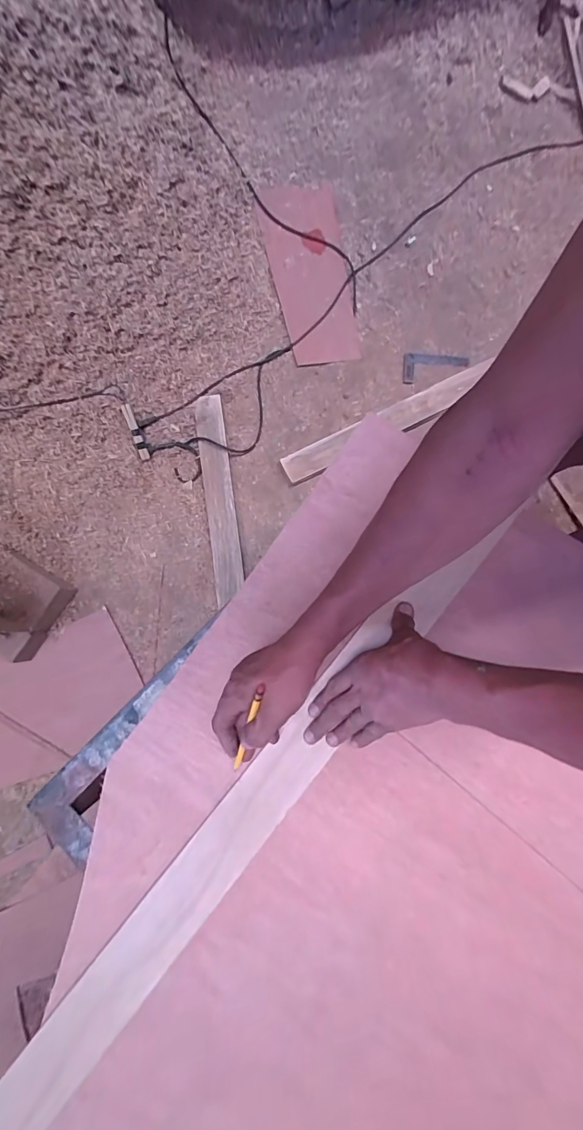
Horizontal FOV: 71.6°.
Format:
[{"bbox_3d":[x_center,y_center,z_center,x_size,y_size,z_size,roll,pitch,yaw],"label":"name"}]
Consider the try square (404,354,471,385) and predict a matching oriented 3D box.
[{"bbox_3d":[0.432,-0.588,1.214,0.193,0.009,0.102,3,85,-1],"label":"try square"}]

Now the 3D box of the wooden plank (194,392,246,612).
[{"bbox_3d":[-0.199,-0.194,1.116,0.082,0.035,0.578,-8,80,-2],"label":"wooden plank"}]

